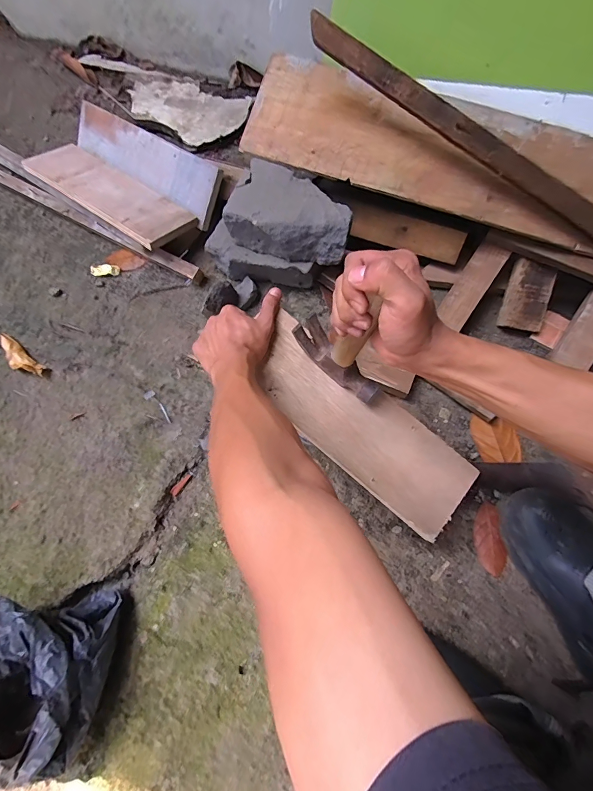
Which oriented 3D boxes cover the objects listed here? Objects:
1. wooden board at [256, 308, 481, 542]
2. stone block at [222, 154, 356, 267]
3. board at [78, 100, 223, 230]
[{"bbox_3d":[0.078,0.037,0.487,0.318,0.012,0.108,40,75,5],"label":"wooden board"},{"bbox_3d":[-0.004,-0.291,0.624,0.188,0.074,0.120,23,73,6],"label":"stone block"},{"bbox_3d":[-0.297,-0.456,0.728,0.353,0.020,0.097,34,115,12],"label":"board"}]

